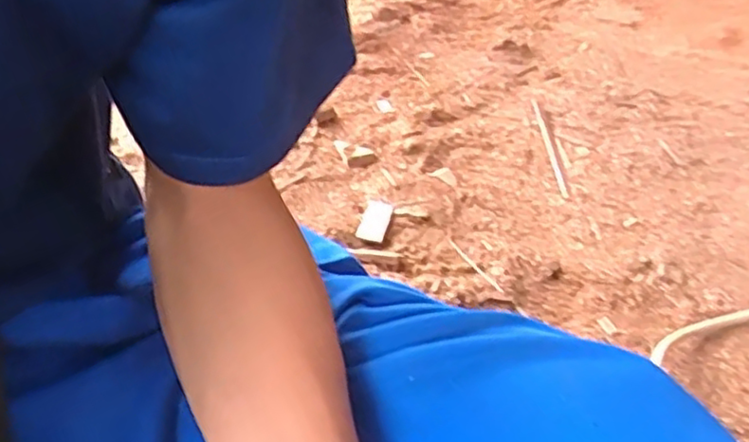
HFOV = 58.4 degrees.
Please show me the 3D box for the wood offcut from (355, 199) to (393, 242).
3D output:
[{"bbox_3d":[0.001,-0.003,0.720,0.030,0.004,0.062,9,39,9],"label":"wood offcut"}]

